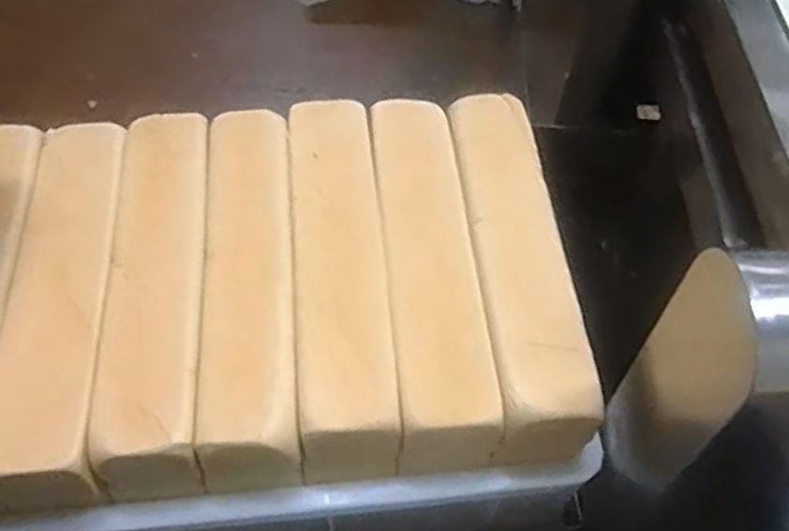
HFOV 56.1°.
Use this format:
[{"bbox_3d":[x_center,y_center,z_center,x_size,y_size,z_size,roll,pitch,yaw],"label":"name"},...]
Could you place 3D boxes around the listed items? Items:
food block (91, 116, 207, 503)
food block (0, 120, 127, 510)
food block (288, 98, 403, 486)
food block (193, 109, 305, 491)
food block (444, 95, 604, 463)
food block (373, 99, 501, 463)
[{"bbox_3d":[-0.196,0.023,0.642,0.087,0.074,0.356,-4,55,-5],"label":"food block"},{"bbox_3d":[-0.273,0.029,0.626,0.074,0.071,0.340,-5,55,-5],"label":"food block"},{"bbox_3d":[-0.049,0.008,0.656,0.082,0.090,0.337,-4,55,-5],"label":"food block"},{"bbox_3d":[-0.127,0.016,0.651,0.081,0.078,0.336,-4,55,-5],"label":"food block"},{"bbox_3d":[0.106,-0.007,0.666,0.081,0.084,0.347,-4,55,-4],"label":"food block"},{"bbox_3d":[0.027,-0.001,0.662,0.078,0.086,0.339,-4,55,-4],"label":"food block"}]

